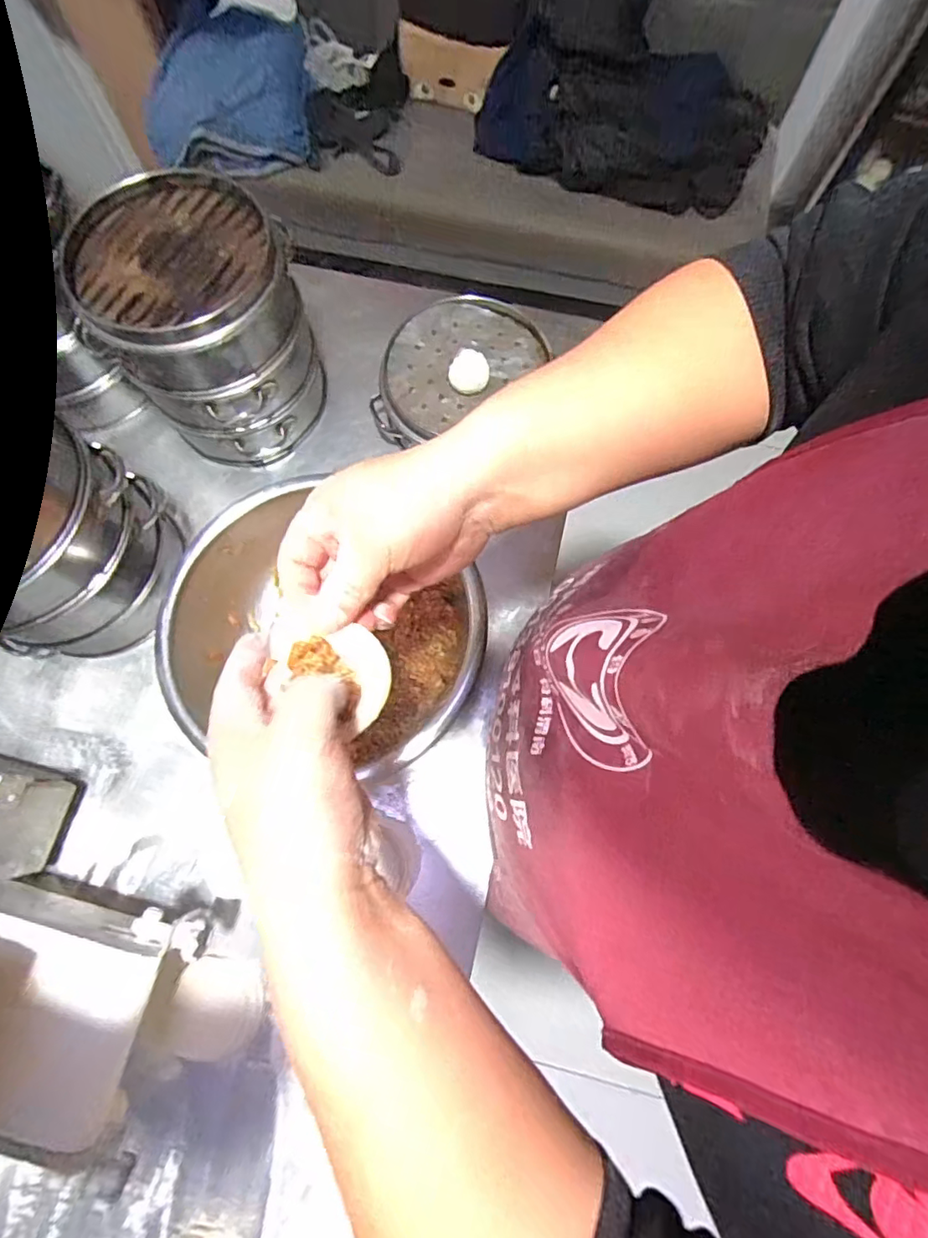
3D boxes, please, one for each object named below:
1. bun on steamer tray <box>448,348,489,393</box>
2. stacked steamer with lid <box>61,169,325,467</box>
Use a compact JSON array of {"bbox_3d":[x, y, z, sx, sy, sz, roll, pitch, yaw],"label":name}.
[{"bbox_3d":[0.005,-0.271,0.604,0.043,0.019,0.042,0,74,0],"label":"bun on steamer tray"},{"bbox_3d":[-0.263,-0.294,0.588,0.182,0.209,0.181,0,74,0],"label":"stacked steamer with lid"}]

